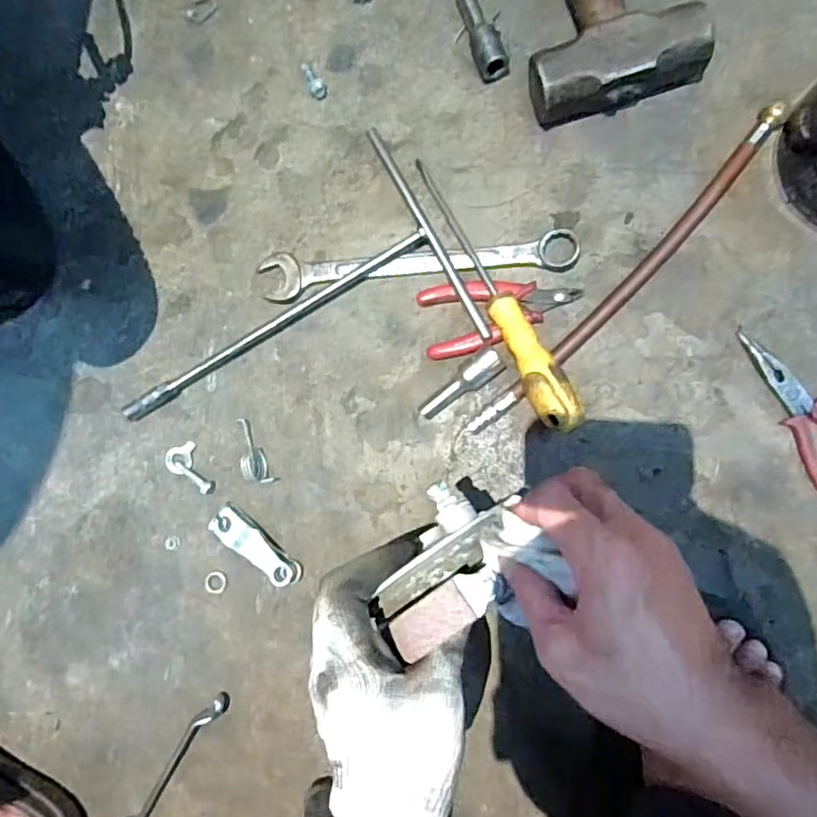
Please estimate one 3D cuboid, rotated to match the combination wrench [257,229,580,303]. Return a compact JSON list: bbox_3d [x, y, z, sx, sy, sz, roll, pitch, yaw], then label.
[{"bbox_3d":[0.004,-0.118,0.484,0.256,0.012,0.035,-4,87,9],"label":"combination wrench"}]

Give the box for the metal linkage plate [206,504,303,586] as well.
[{"bbox_3d":[-0.125,0.114,0.496,0.087,0.017,0.028,35,93,9],"label":"metal linkage plate"}]

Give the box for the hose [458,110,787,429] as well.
[{"bbox_3d":[0.169,-0.096,0.454,0.029,0.017,0.319,43,95,9],"label":"hose"}]

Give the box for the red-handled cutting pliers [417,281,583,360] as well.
[{"bbox_3d":[0.071,-0.077,0.464,0.122,0.024,0.057,-12,86,9],"label":"red-handled cutting pliers"}]

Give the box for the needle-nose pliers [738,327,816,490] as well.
[{"bbox_3d":[0.296,0.006,0.435,0.051,0.010,0.152,-31,83,7],"label":"needle-nose pliers"}]

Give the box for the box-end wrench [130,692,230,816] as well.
[{"bbox_3d":[-0.200,0.303,0.502,0.017,0.012,0.158,37,94,9],"label":"box-end wrench"}]

